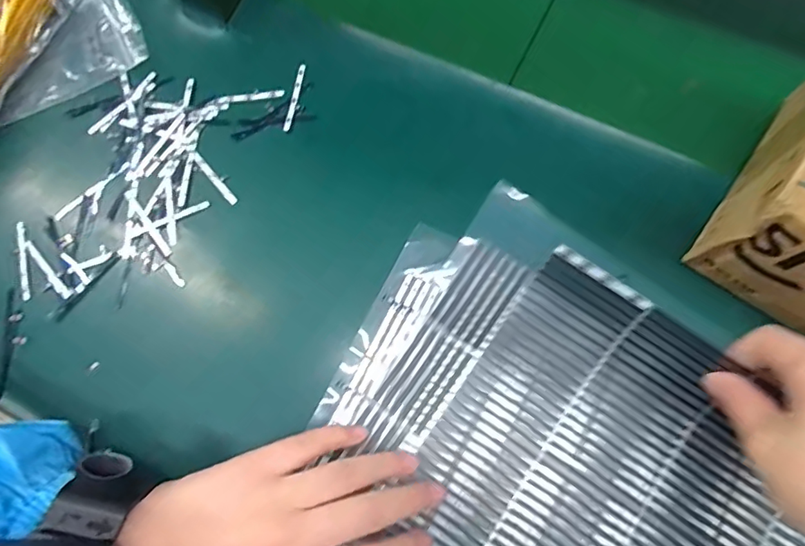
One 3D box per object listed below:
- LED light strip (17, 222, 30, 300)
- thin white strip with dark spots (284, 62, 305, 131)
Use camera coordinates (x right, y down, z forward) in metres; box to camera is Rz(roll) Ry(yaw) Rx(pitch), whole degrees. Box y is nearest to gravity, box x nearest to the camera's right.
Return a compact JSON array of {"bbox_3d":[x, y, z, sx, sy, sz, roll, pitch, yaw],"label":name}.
[{"bbox_3d":[-0.261,-0.008,0.351,0.008,0.006,0.058,-14,73,-3],"label":"LED light strip"},{"bbox_3d":[-0.081,-0.132,0.384,0.006,0.004,0.058,9,73,3],"label":"thin white strip with dark spots"}]

